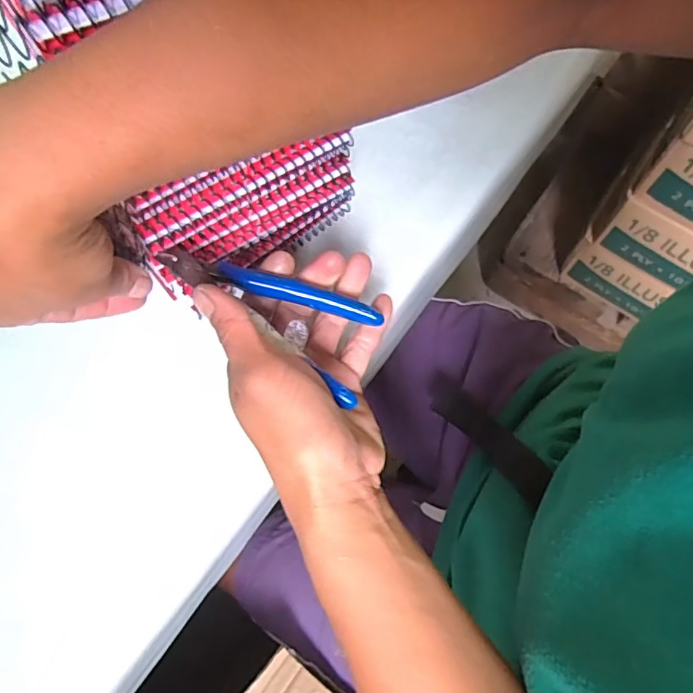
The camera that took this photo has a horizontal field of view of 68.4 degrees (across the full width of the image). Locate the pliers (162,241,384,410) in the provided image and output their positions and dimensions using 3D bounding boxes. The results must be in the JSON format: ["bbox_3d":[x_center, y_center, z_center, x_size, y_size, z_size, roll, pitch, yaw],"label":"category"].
[{"bbox_3d":[-0.044,-0.019,0.258,0.112,0.013,0.062,21,43,0],"label":"pliers"}]

